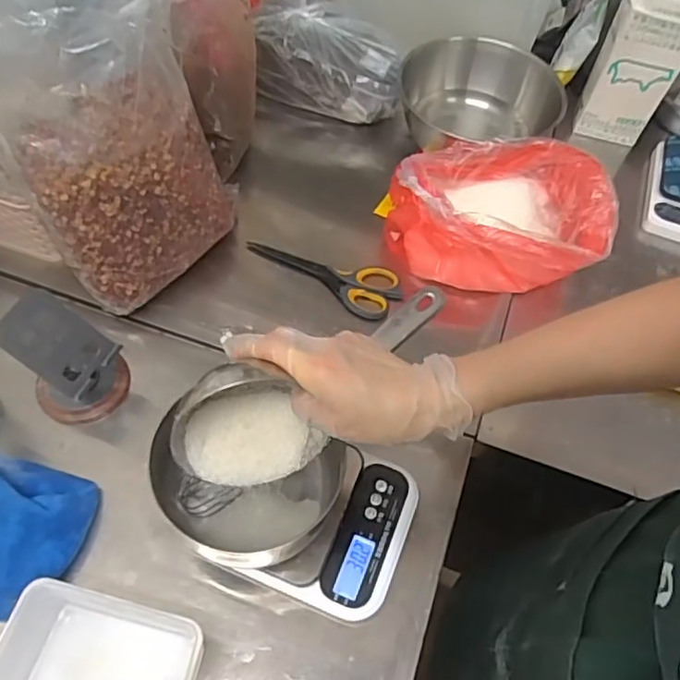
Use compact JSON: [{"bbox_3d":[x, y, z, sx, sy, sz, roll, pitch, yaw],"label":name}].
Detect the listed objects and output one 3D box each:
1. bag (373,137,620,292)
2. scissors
[{"bbox_3d":[0.187,-0.154,0.743,0.256,0.111,0.153,10,59,2],"label":"bag"},{"bbox_3d":[-0.019,-0.090,0.750,0.194,0.007,0.075,29,61,13],"label":"scissors"}]

